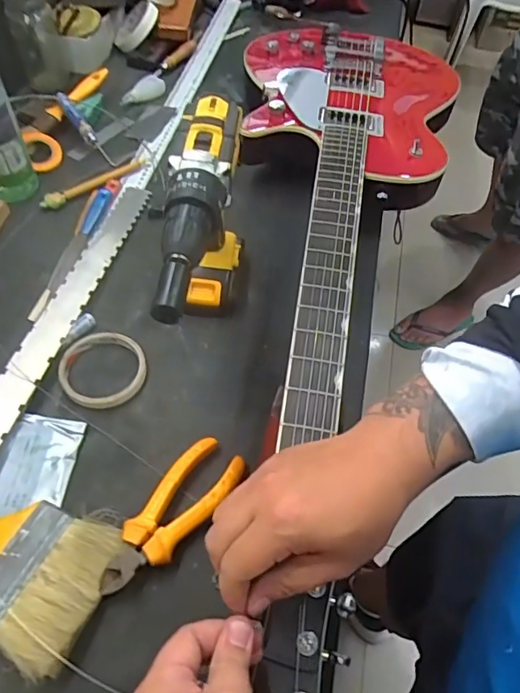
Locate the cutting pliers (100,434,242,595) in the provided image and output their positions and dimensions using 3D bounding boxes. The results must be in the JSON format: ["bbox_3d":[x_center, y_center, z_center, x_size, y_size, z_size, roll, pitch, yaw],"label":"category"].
[{"bbox_3d":[-0.077,0.146,0.445,0.052,0.025,0.149,34,61,18],"label":"cutting pliers"}]

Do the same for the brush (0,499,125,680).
[{"bbox_3d":[-0.226,0.172,0.414,0.205,0.024,0.108,16,57,7],"label":"brush"}]

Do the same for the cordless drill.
[{"bbox_3d":[-0.054,-0.077,0.486,0.065,0.202,0.229,2,57,-2],"label":"cordless drill"}]

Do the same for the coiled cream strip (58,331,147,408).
[{"bbox_3d":[-0.162,0.022,0.528,0.086,0.008,0.086,16,57,7],"label":"coiled cream strip"}]

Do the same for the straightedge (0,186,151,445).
[{"bbox_3d":[-0.212,-0.052,0.566,0.040,0.006,0.403,16,53,1],"label":"straightedge"}]

